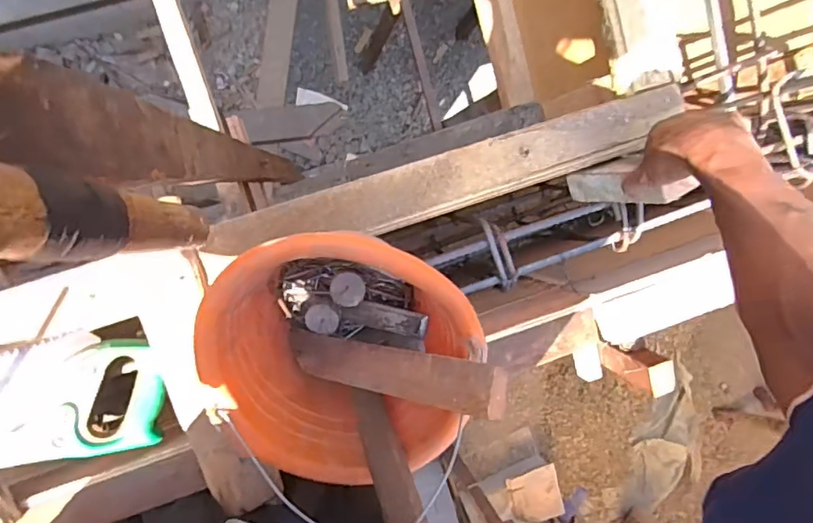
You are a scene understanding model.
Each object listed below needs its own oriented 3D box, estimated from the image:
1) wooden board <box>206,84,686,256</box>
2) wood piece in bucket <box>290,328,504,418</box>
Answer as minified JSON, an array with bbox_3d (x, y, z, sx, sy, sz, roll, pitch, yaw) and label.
[{"bbox_3d":[0.057,-0.096,0.605,0.557,0.021,0.070,-17,98,-5],"label":"wooden board"},{"bbox_3d":[-0.028,0.099,0.496,0.032,0.266,0.038,-12,100,-46],"label":"wood piece in bucket"}]

